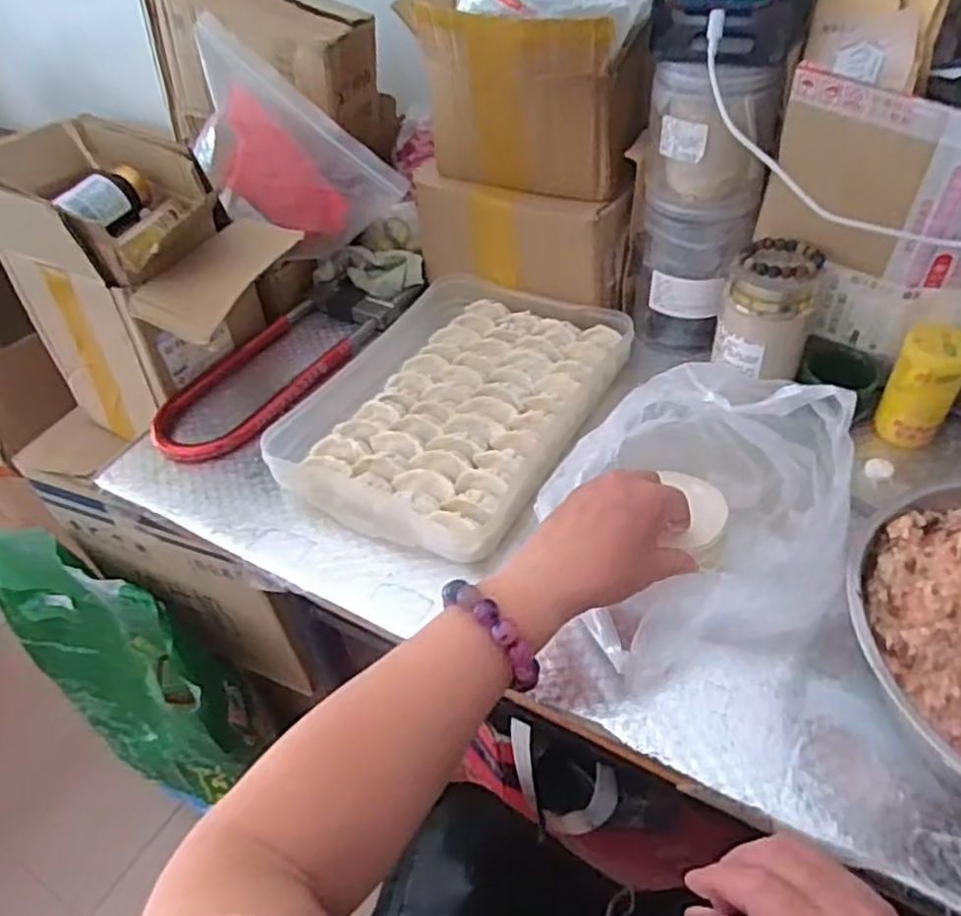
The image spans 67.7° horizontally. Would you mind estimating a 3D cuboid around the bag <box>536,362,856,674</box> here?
[{"bbox_3d":[0.145,0.028,0.475,0.184,0.130,0.163,-7,44,-1],"label":"bag"}]

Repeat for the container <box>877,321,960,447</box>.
[{"bbox_3d":[0.350,-0.059,0.564,0.047,0.085,0.051,24,51,27],"label":"container"}]

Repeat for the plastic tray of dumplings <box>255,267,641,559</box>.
[{"bbox_3d":[-0.020,-0.053,0.638,0.232,0.039,0.303,17,48,21],"label":"plastic tray of dumplings"}]

